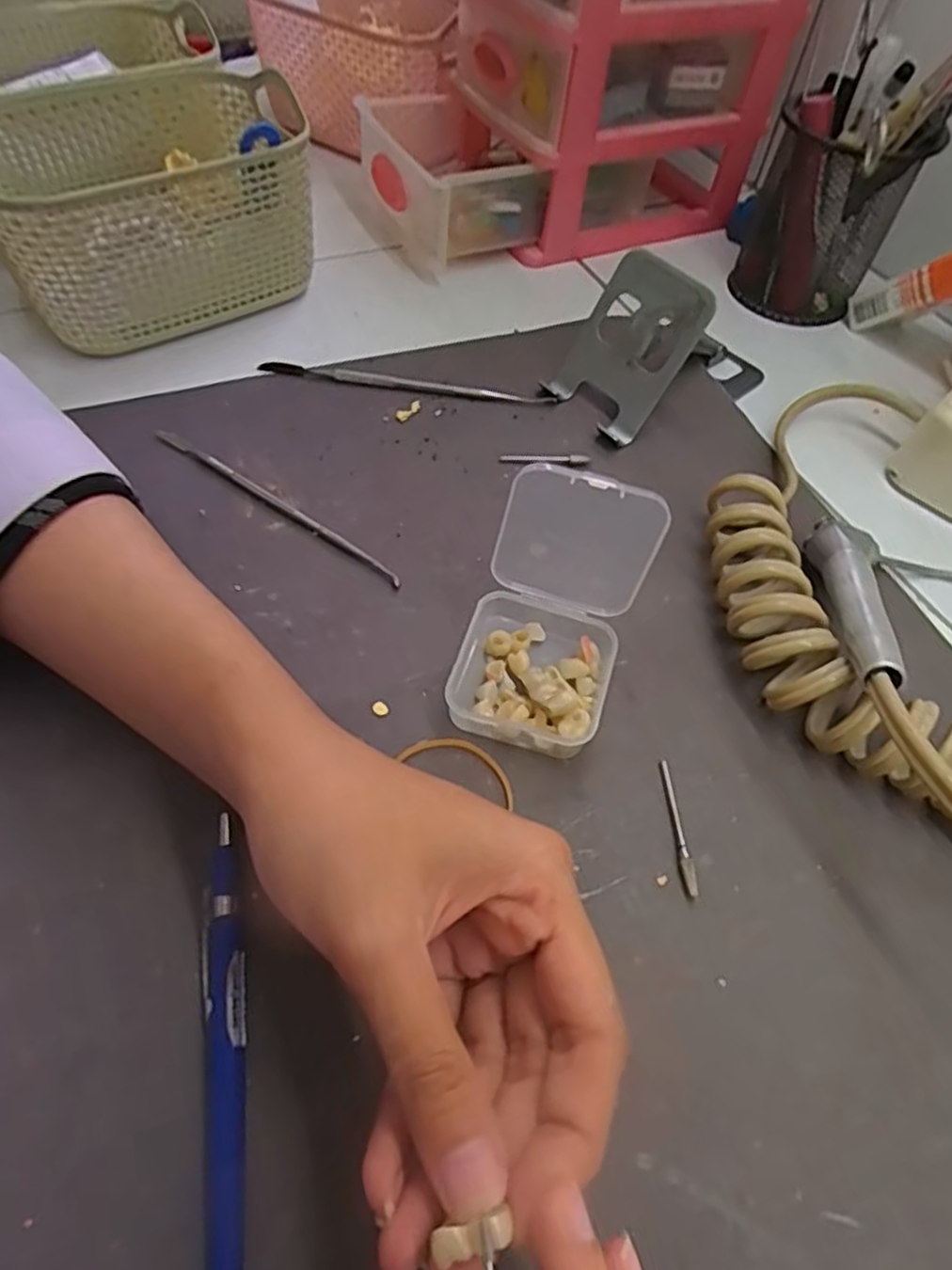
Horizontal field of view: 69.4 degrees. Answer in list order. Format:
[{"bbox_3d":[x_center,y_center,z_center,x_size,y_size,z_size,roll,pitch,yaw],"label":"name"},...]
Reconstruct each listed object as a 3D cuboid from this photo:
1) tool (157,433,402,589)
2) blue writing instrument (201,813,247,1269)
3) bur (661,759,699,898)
[{"bbox_3d":[-0.090,-0.060,0.310,0.143,0.005,0.007,32,60,16],"label":"tool"},{"bbox_3d":[-0.069,0.119,0.189,0.013,0.009,0.134,-10,57,-11],"label":"blue writing instrument"},{"bbox_3d":[0.070,0.067,0.240,0.004,0.004,0.047,-1,56,-5],"label":"bur"}]

